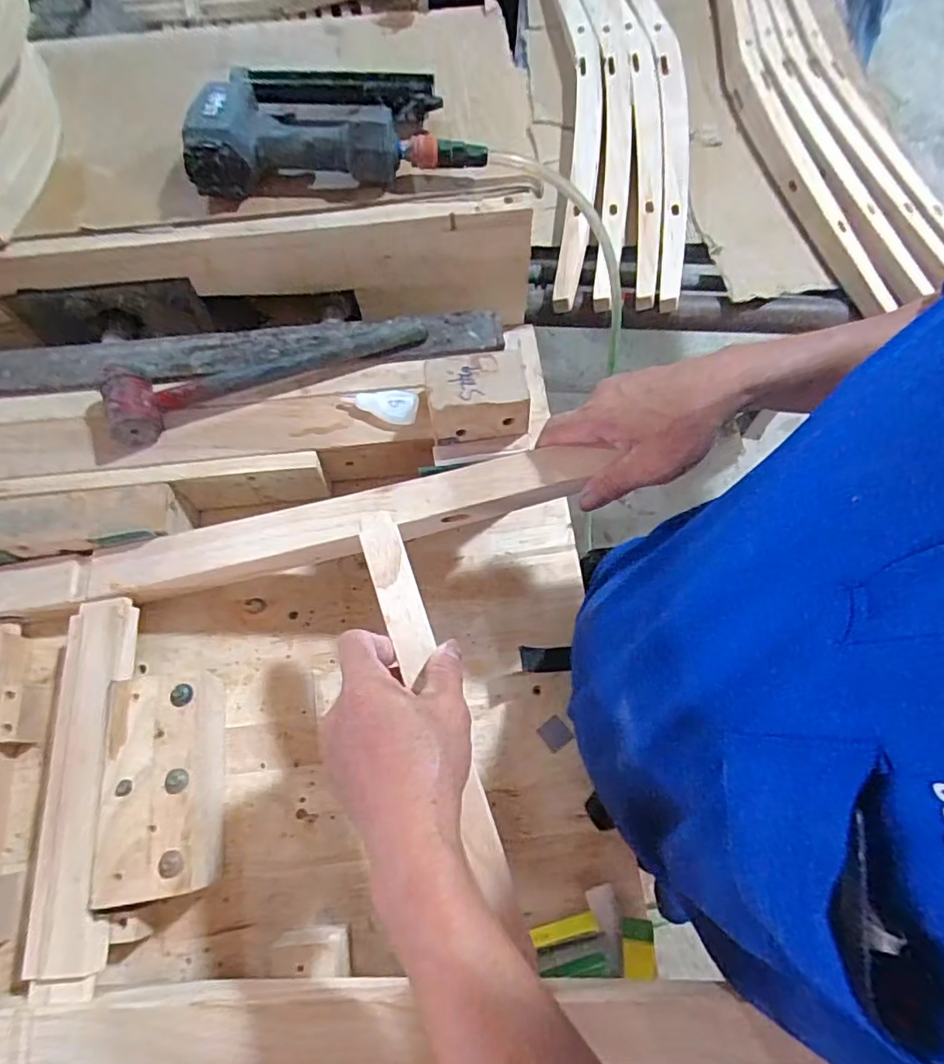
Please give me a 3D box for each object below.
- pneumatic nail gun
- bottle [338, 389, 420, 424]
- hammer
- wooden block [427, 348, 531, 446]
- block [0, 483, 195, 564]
[{"bbox_3d":[-0.140,-0.423,0.598,0.283,0.068,0.150,-8,69,-2],"label":"pneumatic nail gun"},{"bbox_3d":[-0.093,-0.125,0.582,0.076,0.017,0.038,-4,69,-1],"label":"bottle"},{"bbox_3d":[-0.204,-0.170,0.583,0.313,0.046,0.067,-22,70,-8],"label":"hammer"},{"bbox_3d":[0.003,-0.110,0.477,0.077,0.050,0.049,-7,69,-2],"label":"wooden block"},{"bbox_3d":[-0.398,-0.006,0.570,0.216,0.047,0.055,-6,69,-2],"label":"block"}]

